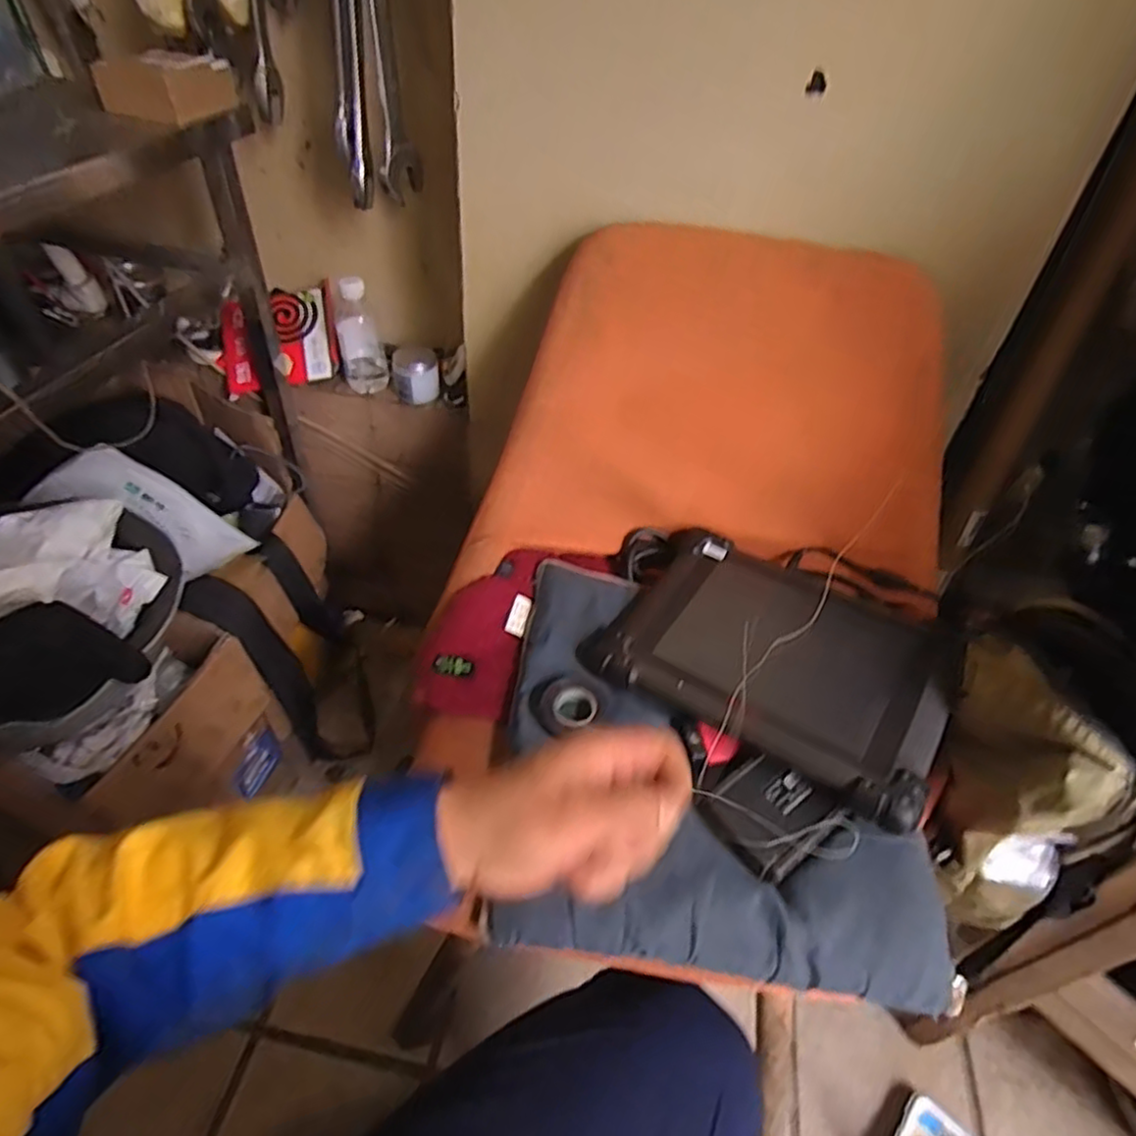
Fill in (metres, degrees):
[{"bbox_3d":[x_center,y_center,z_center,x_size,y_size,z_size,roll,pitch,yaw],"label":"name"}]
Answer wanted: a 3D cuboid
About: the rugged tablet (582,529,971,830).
[{"bbox_3d":[0.196,0.076,0.639,0.300,0.031,0.217,25,53,26],"label":"rugged tablet"}]

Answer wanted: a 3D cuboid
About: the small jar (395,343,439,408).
[{"bbox_3d":[-0.210,-0.266,0.944,0.063,0.058,0.064,-6,45,-10],"label":"small jar"}]

